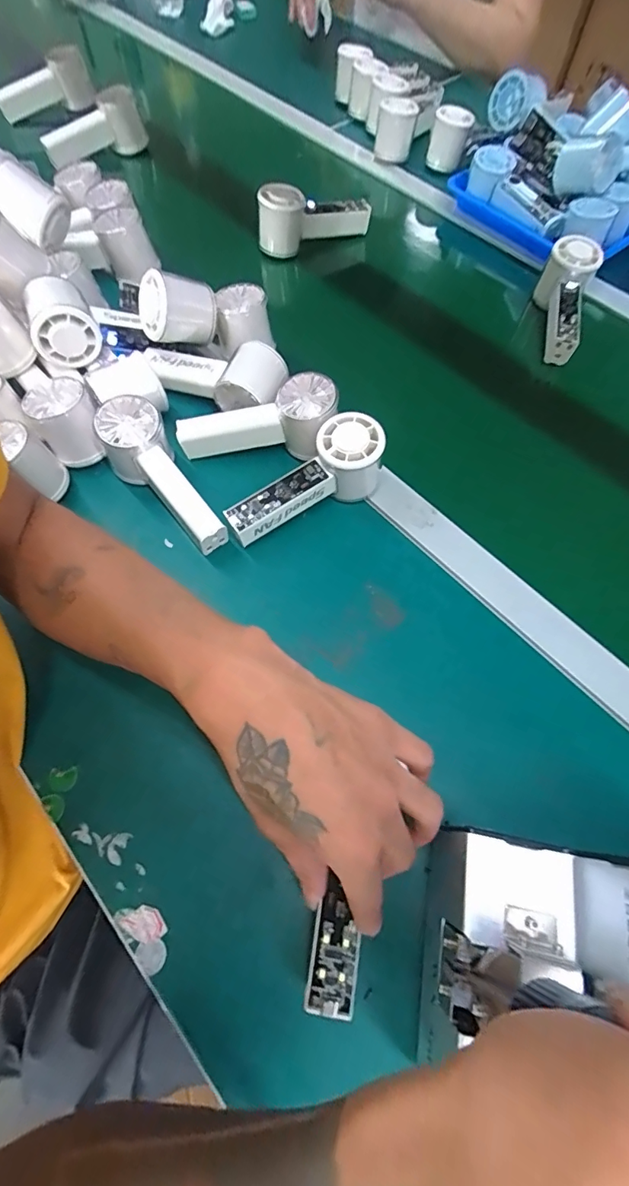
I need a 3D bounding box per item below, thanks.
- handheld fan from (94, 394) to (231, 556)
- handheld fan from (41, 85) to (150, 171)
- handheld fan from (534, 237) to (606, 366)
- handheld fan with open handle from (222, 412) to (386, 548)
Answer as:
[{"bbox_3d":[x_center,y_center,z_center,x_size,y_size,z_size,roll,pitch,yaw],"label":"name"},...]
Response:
[{"bbox_3d":[-0.125,-0.095,0.400,0.049,0.048,0.138,-38,88,-18],"label":"handheld fan"},{"bbox_3d":[-0.343,-0.714,0.708,0.153,0.056,0.072,-7,65,12],"label":"handheld fan"},{"bbox_3d":[0.293,-0.343,0.539,0.055,0.051,0.149,12,79,3],"label":"handheld fan"},{"bbox_3d":[-0.007,-0.094,0.403,0.148,0.053,0.052,-35,71,-2],"label":"handheld fan with open handle"}]

